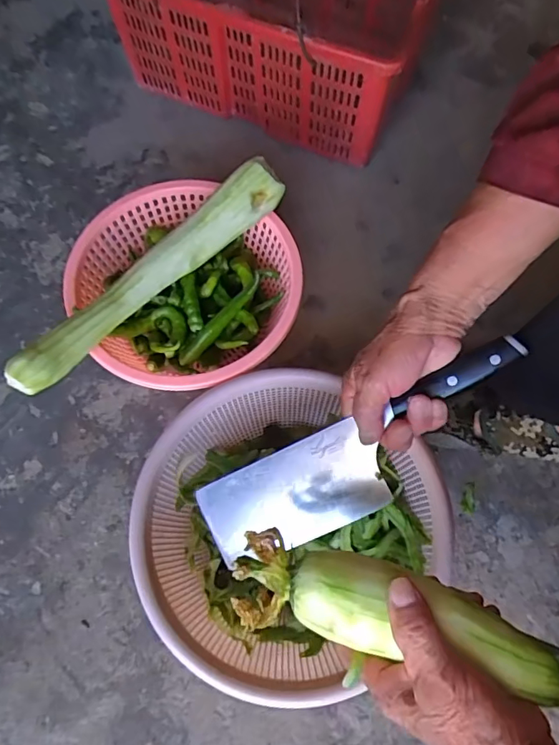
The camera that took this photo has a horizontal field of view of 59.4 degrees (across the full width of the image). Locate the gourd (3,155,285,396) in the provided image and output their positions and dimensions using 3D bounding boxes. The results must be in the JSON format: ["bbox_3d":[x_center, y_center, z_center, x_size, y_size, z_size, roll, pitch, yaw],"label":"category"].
[{"bbox_3d":[-0.123,-0.099,0.482,0.044,0.046,0.319,43,74,14],"label":"gourd"}]

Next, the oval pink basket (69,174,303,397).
[{"bbox_3d":[-0.103,-0.082,0.553,0.236,0.098,0.228,26,71,8],"label":"oval pink basket"}]

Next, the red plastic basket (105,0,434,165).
[{"bbox_3d":[-0.007,-0.488,0.661,0.405,0.176,0.288,25,71,8],"label":"red plastic basket"}]

